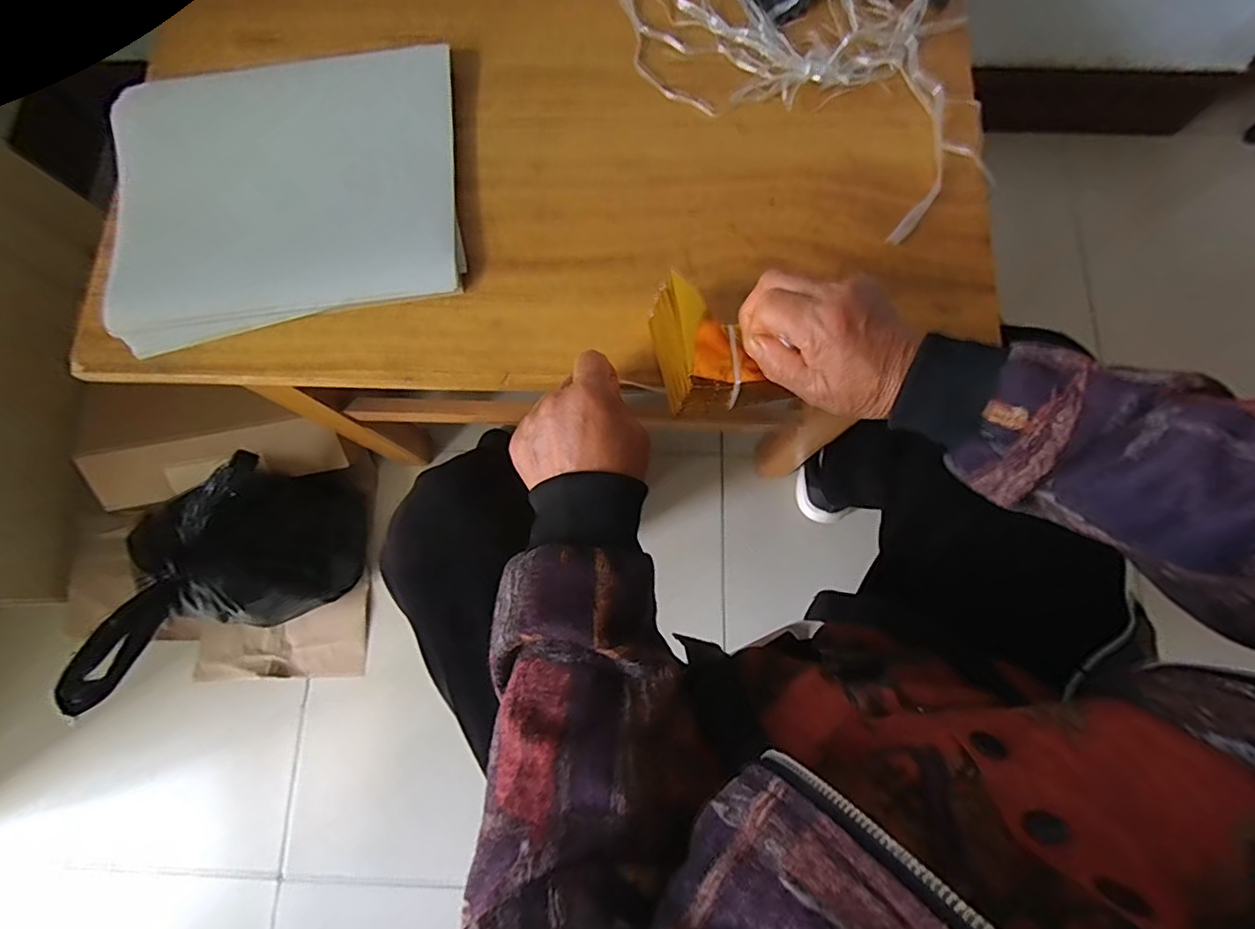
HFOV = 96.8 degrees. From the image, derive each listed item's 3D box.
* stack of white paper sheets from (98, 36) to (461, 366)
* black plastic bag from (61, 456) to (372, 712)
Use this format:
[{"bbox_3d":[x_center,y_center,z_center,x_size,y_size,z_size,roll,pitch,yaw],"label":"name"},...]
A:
[{"bbox_3d":[-0.257,-0.206,0.419,0.256,0.017,0.213,-7,79,0],"label":"stack of white paper sheets"},{"bbox_3d":[-0.517,0.127,0.728,0.289,0.200,0.207,-27,80,-4],"label":"black plastic bag"}]

